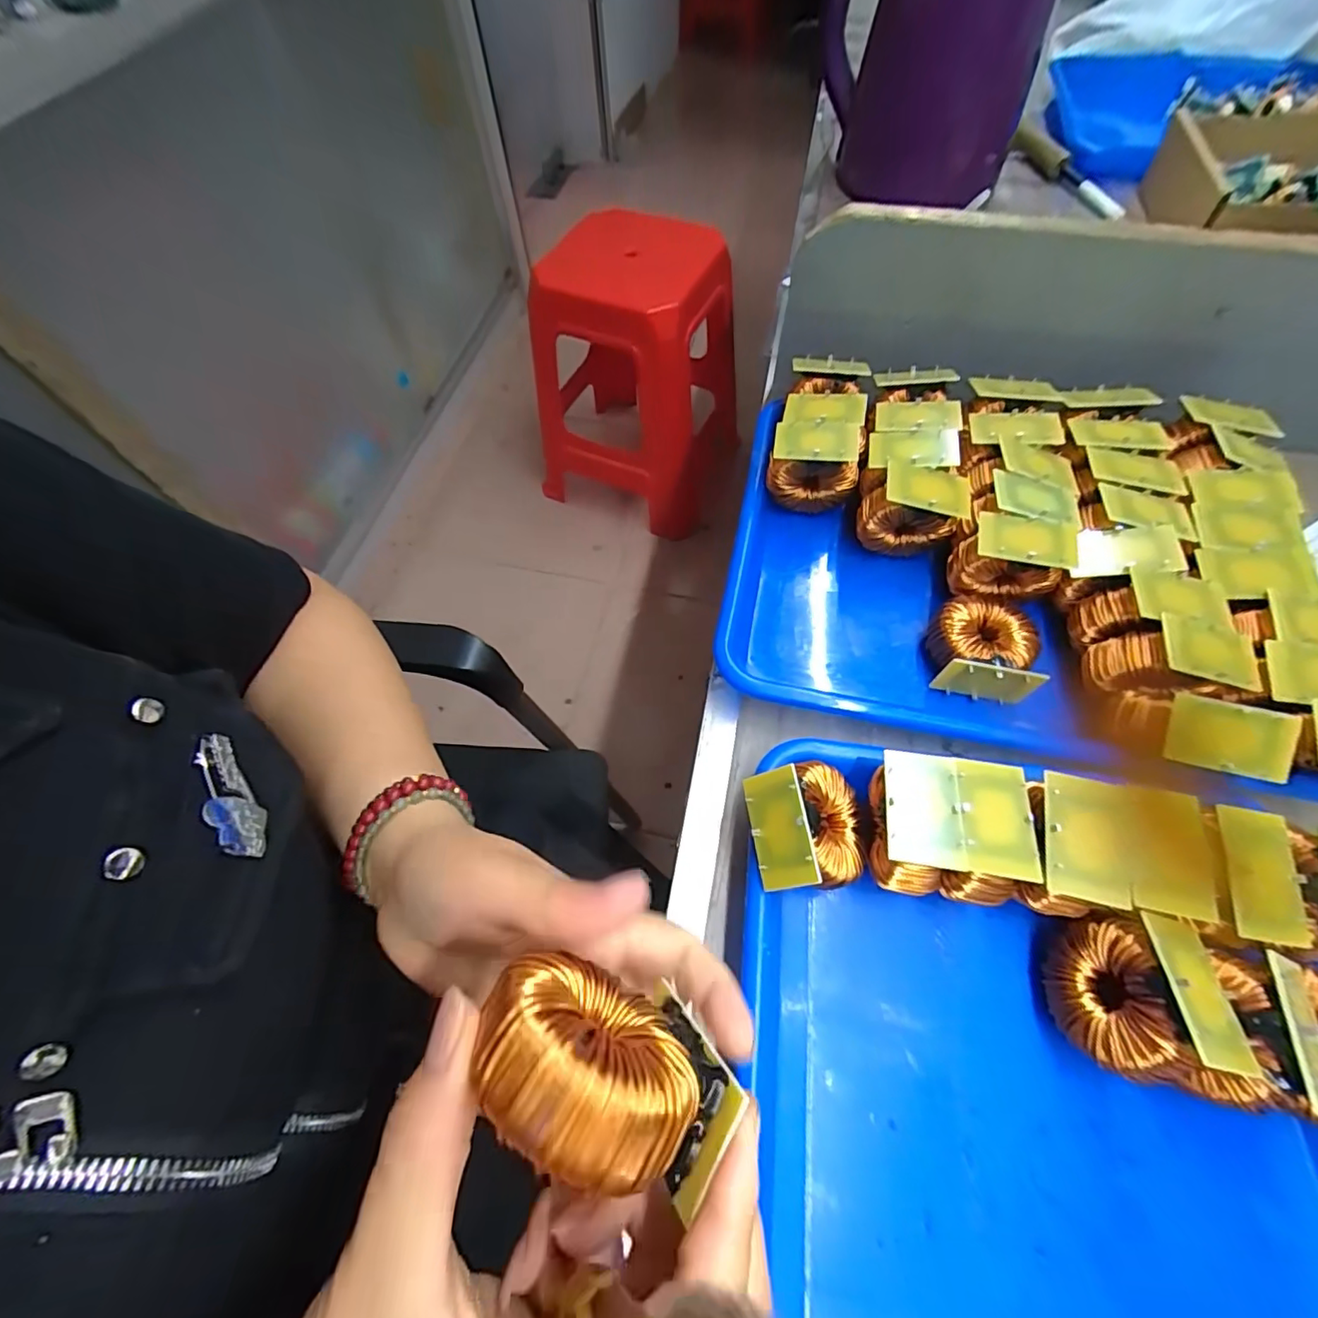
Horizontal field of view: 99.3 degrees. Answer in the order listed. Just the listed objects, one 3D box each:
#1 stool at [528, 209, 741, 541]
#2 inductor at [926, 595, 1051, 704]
[{"bbox_3d":[-0.040,-0.592,1.186,0.373,0.516,0.351,22,65,13],"label":"stool"},{"bbox_3d":[0.185,-0.010,0.324,0.053,0.030,0.058,10,61,7],"label":"inductor"}]

